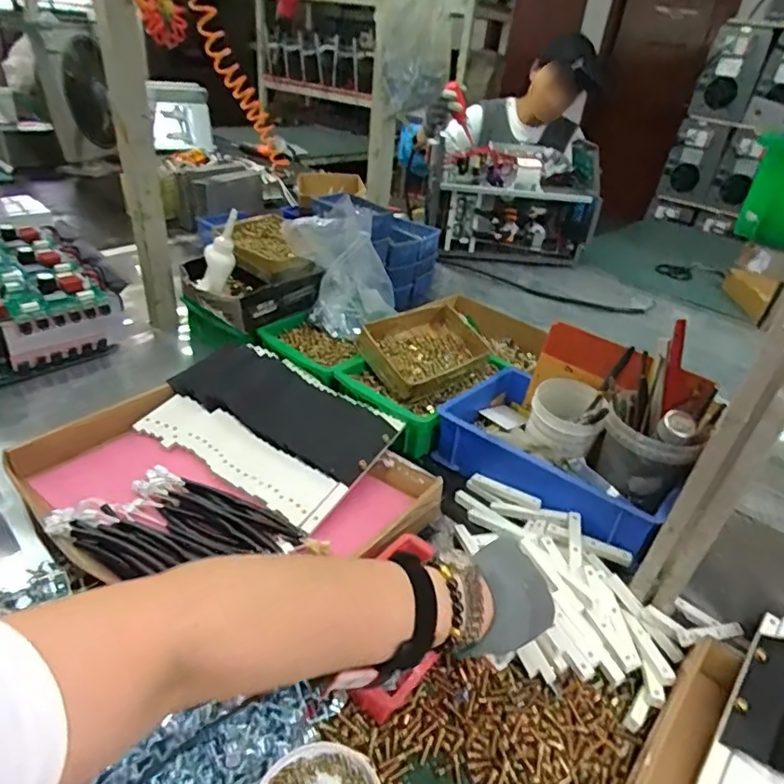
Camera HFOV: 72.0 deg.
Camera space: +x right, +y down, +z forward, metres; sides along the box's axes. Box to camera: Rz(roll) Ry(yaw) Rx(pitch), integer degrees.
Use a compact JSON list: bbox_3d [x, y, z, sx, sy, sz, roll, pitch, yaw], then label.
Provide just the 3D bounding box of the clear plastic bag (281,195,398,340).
[{"bbox_3d":[-0.093,-0.207,0.911,0.187,0.225,0.129,23,37,22],"label":"clear plastic bag"}]

